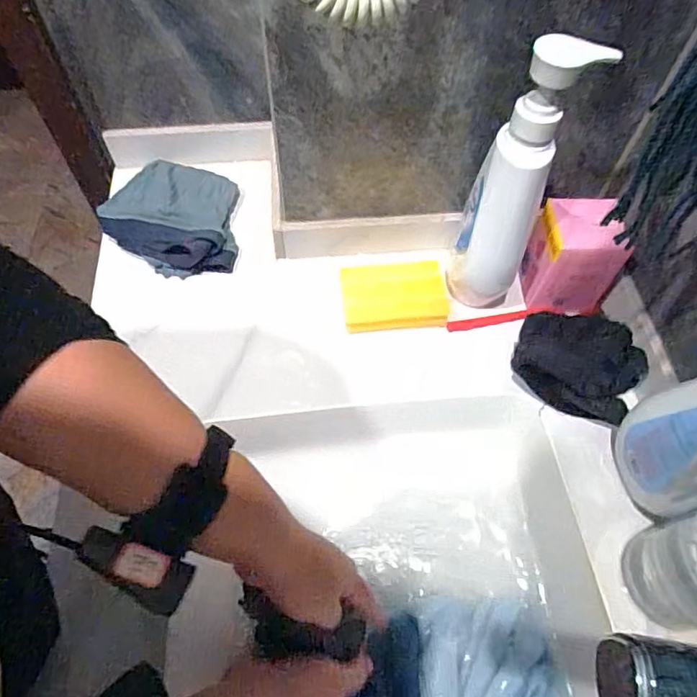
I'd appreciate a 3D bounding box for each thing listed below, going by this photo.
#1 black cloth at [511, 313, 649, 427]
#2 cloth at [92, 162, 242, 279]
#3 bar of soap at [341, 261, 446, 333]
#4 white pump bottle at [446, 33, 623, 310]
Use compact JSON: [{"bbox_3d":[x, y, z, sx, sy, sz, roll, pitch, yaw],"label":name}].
[{"bbox_3d":[0.221,0.010,0.507,0.115,0.036,0.097,29,64,15],"label":"black cloth"},{"bbox_3d":[-0.199,-0.149,0.588,0.142,0.045,0.145,-7,60,-5],"label":"cloth"},{"bbox_3d":[0.046,-0.055,0.547,0.102,0.029,0.069,-5,60,-4],"label":"bar of soap"},{"bbox_3d":[0.138,-0.133,0.457,0.069,0.249,0.054,15,61,8],"label":"white pump bottle"}]

